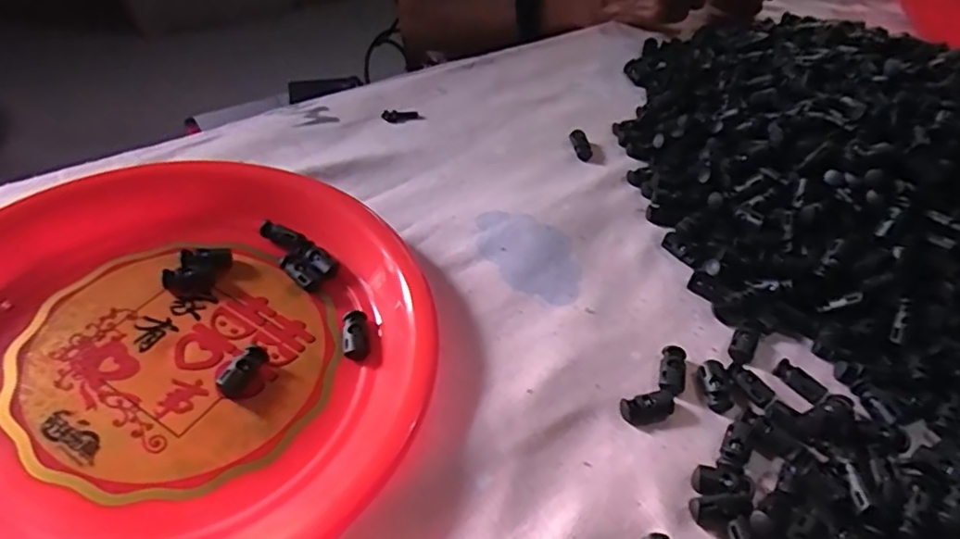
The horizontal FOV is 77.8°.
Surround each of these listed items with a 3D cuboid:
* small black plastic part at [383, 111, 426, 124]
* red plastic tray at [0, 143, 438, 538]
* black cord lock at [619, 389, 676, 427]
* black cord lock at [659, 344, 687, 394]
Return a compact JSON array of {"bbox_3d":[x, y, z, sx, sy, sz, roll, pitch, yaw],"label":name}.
[{"bbox_3d":[-0.061,-0.123,0.479,0.033,0.005,0.013,-6,49,-11],"label":"small black plastic part"},{"bbox_3d":[-0.158,0.029,0.304,0.261,0.031,0.257,35,54,24],"label":"red plastic tray"},{"bbox_3d":[0.090,0.073,0.314,0.030,0.007,0.015,-15,51,-17],"label":"black cord lock"},{"bbox_3d":[0.108,0.056,0.330,0.015,0.008,0.032,18,49,11],"label":"black cord lock"}]

